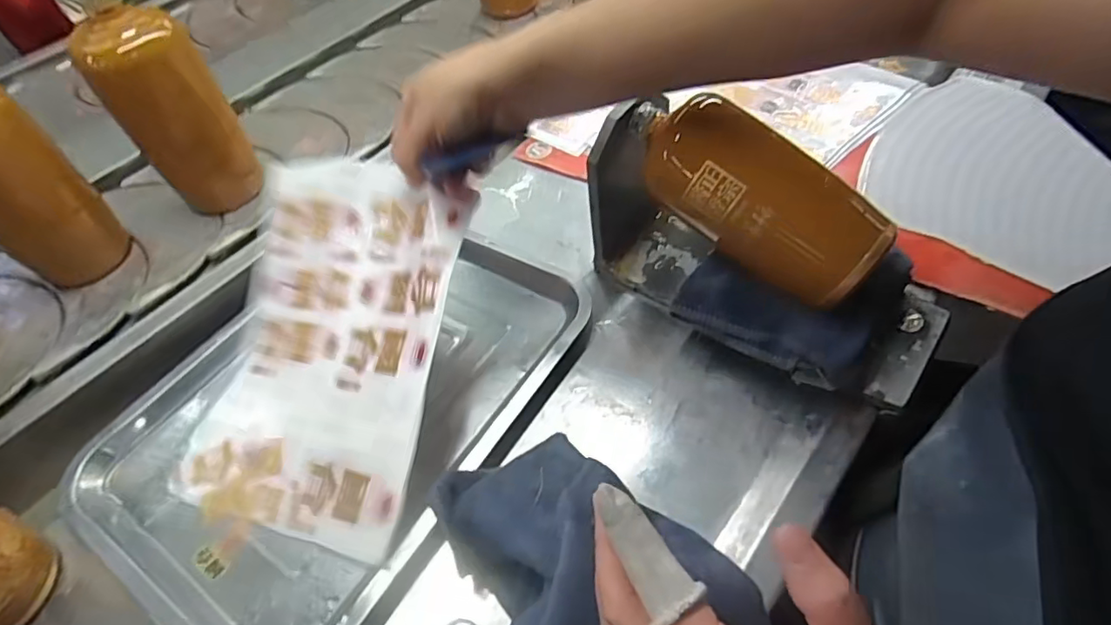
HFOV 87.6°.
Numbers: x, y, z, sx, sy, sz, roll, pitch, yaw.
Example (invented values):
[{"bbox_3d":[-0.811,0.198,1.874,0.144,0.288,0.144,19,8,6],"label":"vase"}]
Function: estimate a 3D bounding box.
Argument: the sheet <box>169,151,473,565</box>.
[{"bbox_3d":[-0.166,0.016,0.421,0.200,0.029,0.268,4,77,28],"label":"sheet"}]

